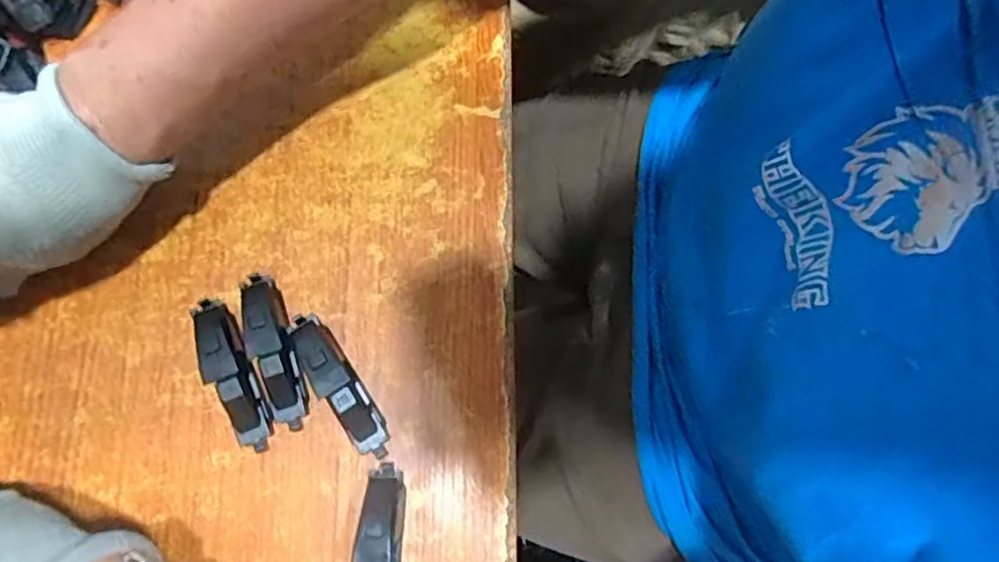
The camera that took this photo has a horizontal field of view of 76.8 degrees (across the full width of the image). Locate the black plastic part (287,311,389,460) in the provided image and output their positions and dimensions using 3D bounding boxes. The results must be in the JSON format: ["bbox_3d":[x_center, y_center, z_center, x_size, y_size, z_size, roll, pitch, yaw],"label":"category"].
[{"bbox_3d":[-0.082,0.051,0.316,0.018,0.024,0.081,-33,79,-9],"label":"black plastic part"}]

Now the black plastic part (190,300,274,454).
[{"bbox_3d":[-0.135,0.046,0.318,0.020,0.023,0.081,-27,78,-7],"label":"black plastic part"}]

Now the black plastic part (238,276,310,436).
[{"bbox_3d":[-0.115,0.034,0.322,0.020,0.022,0.081,-17,77,-5],"label":"black plastic part"}]

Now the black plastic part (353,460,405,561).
[{"bbox_3d":[-0.057,0.125,0.302,0.021,0.020,0.069,4,76,0],"label":"black plastic part"}]

